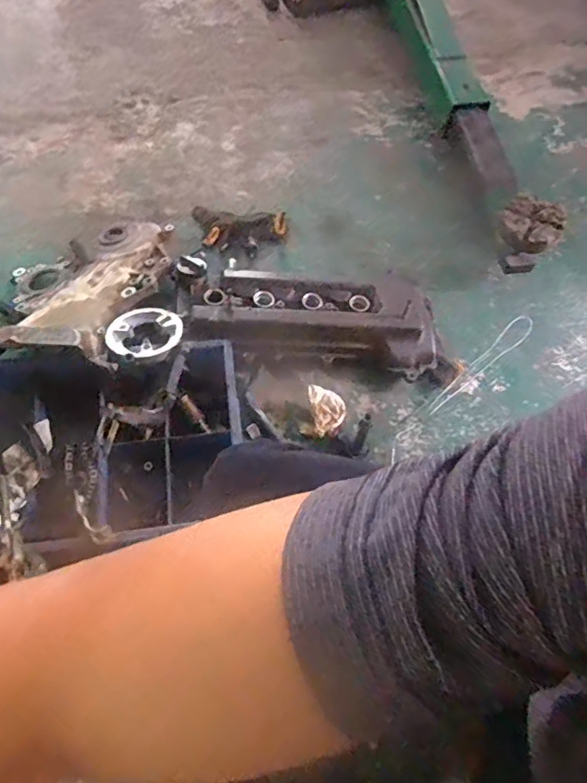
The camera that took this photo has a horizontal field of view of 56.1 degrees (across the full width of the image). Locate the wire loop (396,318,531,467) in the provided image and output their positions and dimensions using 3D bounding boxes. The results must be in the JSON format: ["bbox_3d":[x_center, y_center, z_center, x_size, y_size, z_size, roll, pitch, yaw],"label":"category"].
[{"bbox_3d":[0.314,-0.015,1.014,0.412,0.019,0.040,-40,71,-21],"label":"wire loop"}]

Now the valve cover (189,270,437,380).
[{"bbox_3d":[0.046,-0.133,0.989,0.434,0.108,0.182,1,61,-1],"label":"valve cover"}]

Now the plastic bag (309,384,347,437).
[{"bbox_3d":[0.062,0.030,0.961,0.061,0.047,0.084,-10,63,-9],"label":"plastic bag"}]

